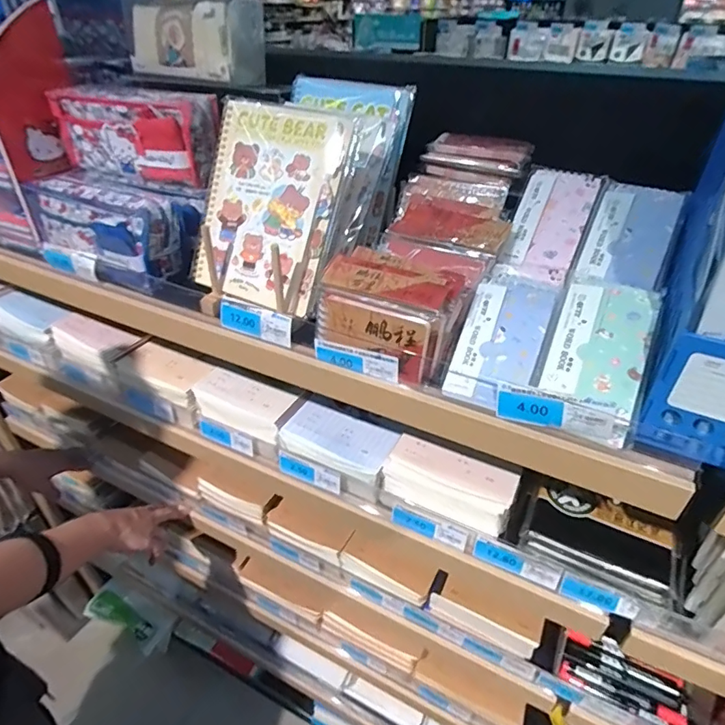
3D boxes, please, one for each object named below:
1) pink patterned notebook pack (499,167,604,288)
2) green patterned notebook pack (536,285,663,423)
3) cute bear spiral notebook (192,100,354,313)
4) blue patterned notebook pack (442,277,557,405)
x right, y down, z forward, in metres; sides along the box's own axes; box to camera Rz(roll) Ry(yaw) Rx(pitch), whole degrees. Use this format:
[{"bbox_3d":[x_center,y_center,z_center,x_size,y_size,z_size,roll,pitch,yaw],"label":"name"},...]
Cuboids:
[{"bbox_3d":[0.209,-0.157,0.541,0.076,0.017,0.149,19,78,25],"label":"pink patterned notebook pack"},{"bbox_3d":[0.207,-0.016,0.422,0.080,0.012,0.123,17,71,21],"label":"green patterned notebook pack"},{"bbox_3d":[-0.109,-0.177,0.540,0.157,0.213,0.019,22,12,21],"label":"cute bear spiral notebook"},{"bbox_3d":[0.134,-0.024,0.462,0.078,0.016,0.132,15,73,19],"label":"blue patterned notebook pack"}]

